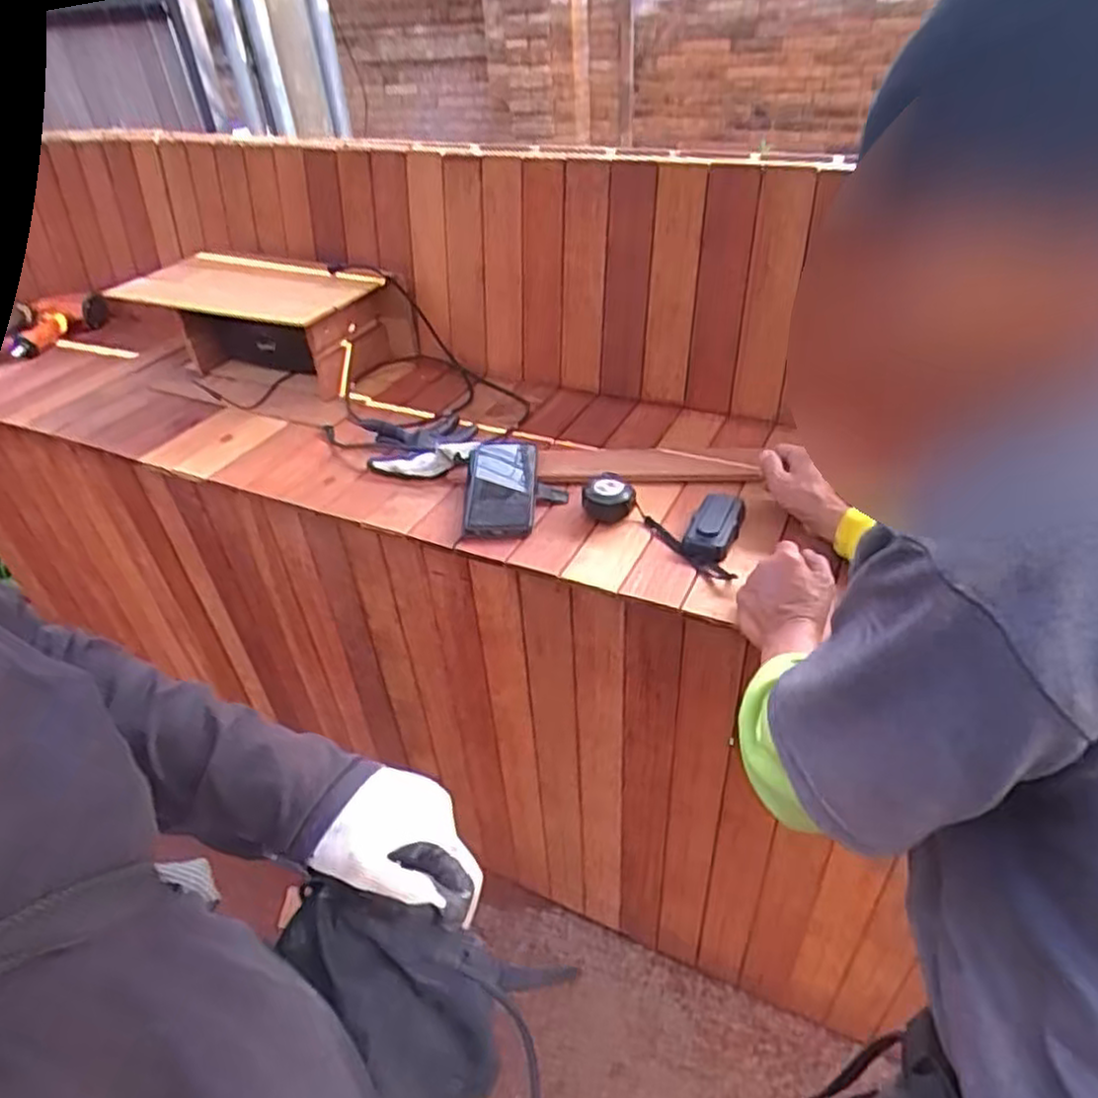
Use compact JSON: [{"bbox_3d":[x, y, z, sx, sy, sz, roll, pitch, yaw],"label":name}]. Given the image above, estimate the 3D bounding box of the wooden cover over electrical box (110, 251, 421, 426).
[{"bbox_3d":[-0.449,-0.349,1.185,0.381,0.175,0.229,10,41,19],"label":"wooden cover over electrical box"}]

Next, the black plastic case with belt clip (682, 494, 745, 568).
[{"bbox_3d":[0.186,-0.026,0.825,0.050,0.033,0.100,13,42,22],"label":"black plastic case with belt clip"}]

